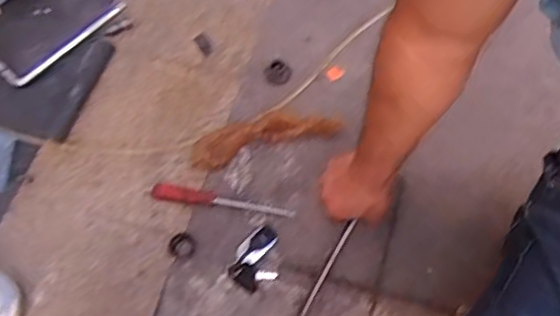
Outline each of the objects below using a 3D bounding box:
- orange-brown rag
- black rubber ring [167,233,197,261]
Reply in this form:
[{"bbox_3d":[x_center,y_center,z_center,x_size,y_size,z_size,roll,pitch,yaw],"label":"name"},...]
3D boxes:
[{"bbox_3d":[-0.025,-0.037,0.965,0.242,0.037,0.063,-15,64,-3],"label":"orange-brown rag"},{"bbox_3d":[-0.147,0.134,0.907,0.042,0.010,0.040,-1,67,2],"label":"black rubber ring"}]

